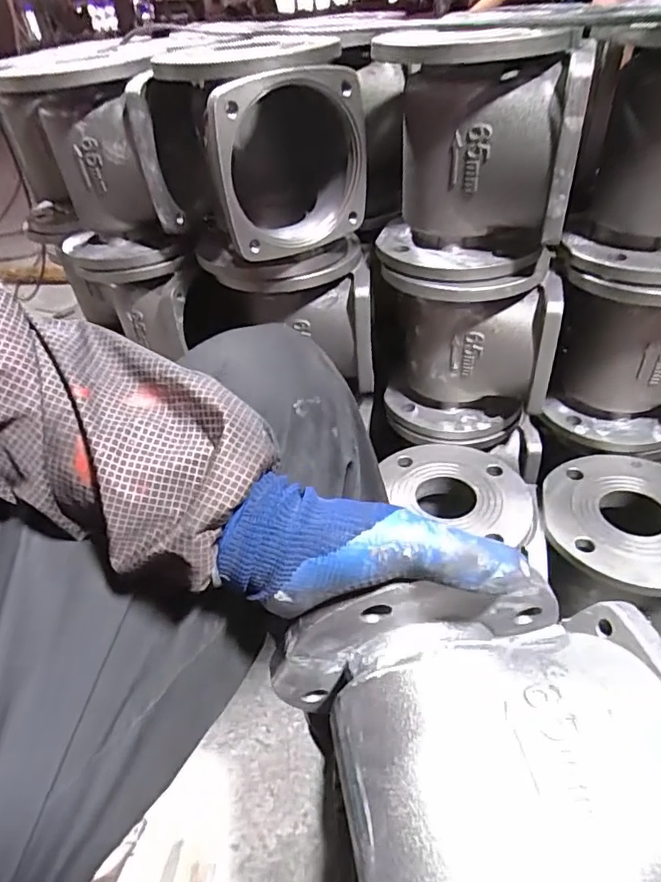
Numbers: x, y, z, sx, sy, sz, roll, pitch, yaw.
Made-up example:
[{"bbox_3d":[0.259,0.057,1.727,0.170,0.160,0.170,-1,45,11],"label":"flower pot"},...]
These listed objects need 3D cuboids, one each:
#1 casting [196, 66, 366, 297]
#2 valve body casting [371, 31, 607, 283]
[{"bbox_3d":[-0.061,-0.267,0.575,0.172,0.194,0.183,-16,41,-11],"label":"casting"},{"bbox_3d":[0.123,-0.280,0.537,0.154,0.197,0.211,-6,40,1],"label":"valve body casting"}]

